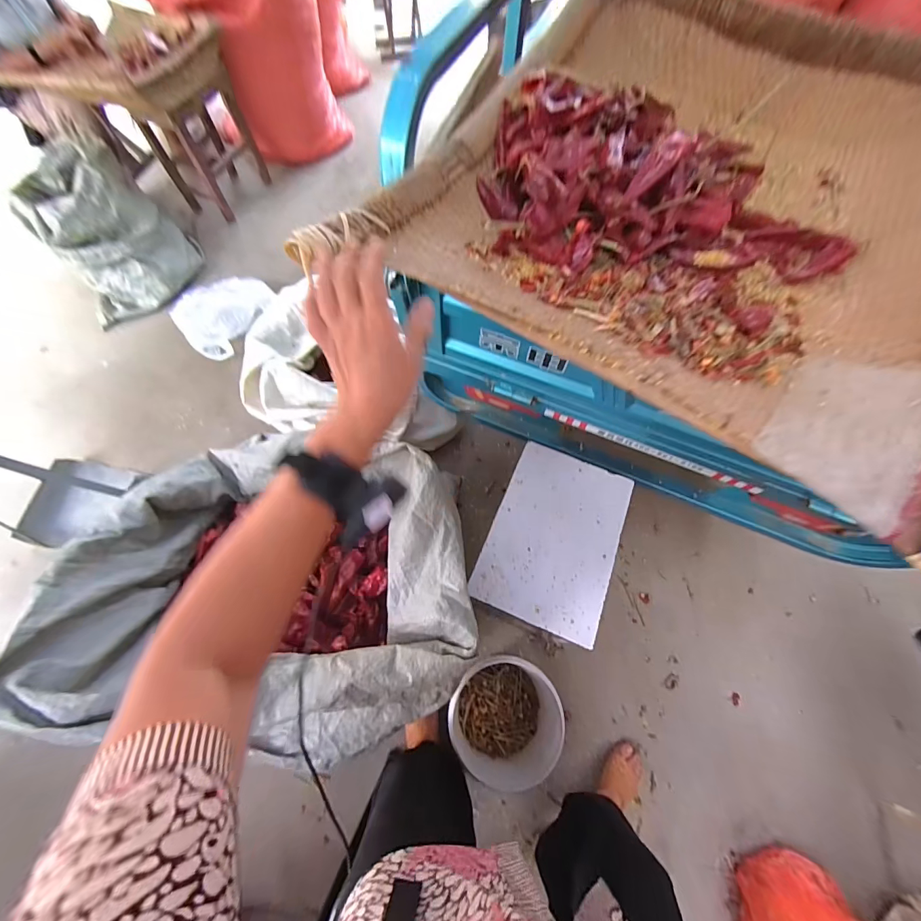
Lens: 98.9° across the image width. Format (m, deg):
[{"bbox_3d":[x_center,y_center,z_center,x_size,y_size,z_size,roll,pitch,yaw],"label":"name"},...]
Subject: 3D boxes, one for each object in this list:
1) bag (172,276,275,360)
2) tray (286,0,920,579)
[{"bbox_3d":[-0.956,-0.589,1.562,0.345,0.056,0.379,19,74,8],"label":"bag"},{"bbox_3d":[0.276,-0.311,0.466,0.618,0.118,0.615,27,70,9],"label":"tray"}]

